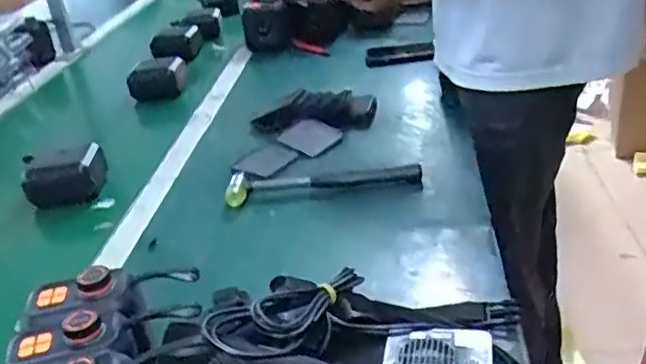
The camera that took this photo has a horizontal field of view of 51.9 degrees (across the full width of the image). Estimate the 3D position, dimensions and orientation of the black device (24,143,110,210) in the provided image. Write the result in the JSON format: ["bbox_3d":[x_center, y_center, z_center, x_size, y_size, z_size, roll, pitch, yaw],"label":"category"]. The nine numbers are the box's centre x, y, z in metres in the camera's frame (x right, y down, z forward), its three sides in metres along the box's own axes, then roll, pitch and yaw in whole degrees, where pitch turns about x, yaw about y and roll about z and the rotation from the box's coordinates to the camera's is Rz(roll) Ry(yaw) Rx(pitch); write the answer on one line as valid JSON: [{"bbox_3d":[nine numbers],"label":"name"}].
[{"bbox_3d":[-0.353,-0.011,0.900,0.111,0.061,0.086,-4,29,6],"label":"black device"}]

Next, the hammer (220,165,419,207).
[{"bbox_3d":[0.001,-0.001,0.802,0.232,0.041,0.040,-6,28,1],"label":"hammer"}]

